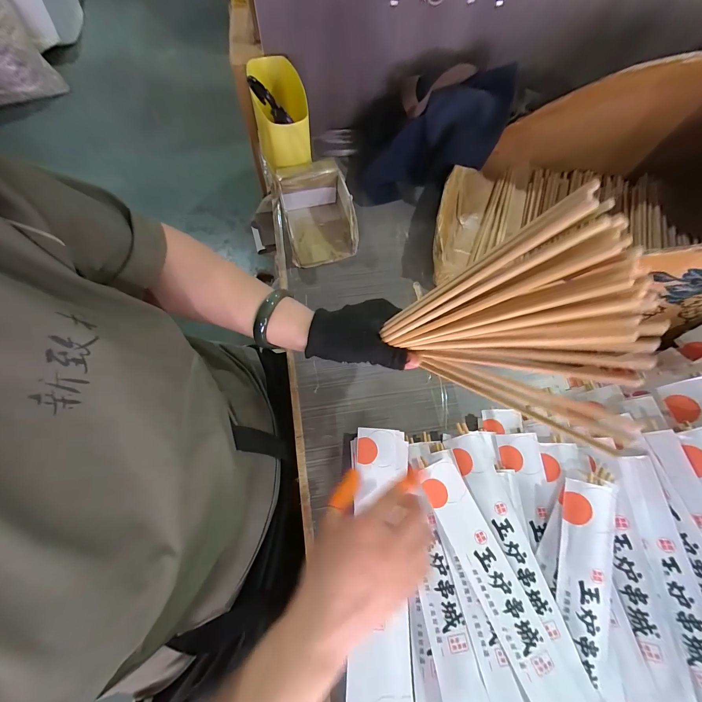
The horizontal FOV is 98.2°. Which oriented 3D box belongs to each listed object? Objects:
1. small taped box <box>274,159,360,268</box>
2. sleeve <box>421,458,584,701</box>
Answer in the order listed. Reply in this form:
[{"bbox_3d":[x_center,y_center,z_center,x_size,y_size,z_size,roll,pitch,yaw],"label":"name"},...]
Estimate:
[{"bbox_3d":[-0.053,-0.212,0.472,0.108,0.070,0.141,-11,70,-7],"label":"small taped box"},{"bbox_3d":[0.153,0.251,0.304,0.044,0.005,0.273,-25,68,-5],"label":"sleeve"}]

